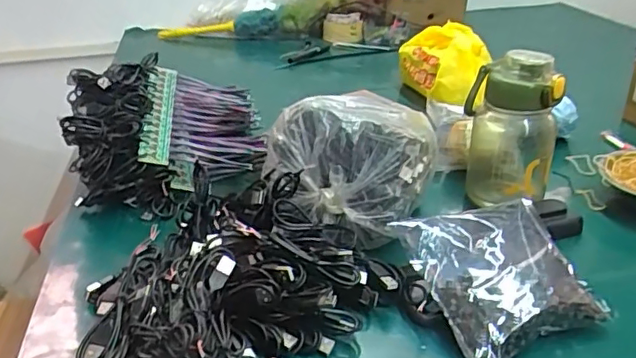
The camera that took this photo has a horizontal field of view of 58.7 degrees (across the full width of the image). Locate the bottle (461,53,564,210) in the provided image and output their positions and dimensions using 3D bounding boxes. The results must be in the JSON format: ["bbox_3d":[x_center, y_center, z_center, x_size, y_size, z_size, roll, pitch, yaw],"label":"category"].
[{"bbox_3d":[0.215,-0.054,0.629,0.097,0.174,0.073,13,32,27],"label":"bottle"}]

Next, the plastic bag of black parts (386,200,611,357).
[{"bbox_3d":[0.158,0.076,0.483,0.143,0.055,0.129,-14,30,-20],"label":"plastic bag of black parts"}]

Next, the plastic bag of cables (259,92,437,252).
[{"bbox_3d":[0.029,-0.014,0.582,0.157,0.124,0.143,11,31,23],"label":"plastic bag of cables"}]

